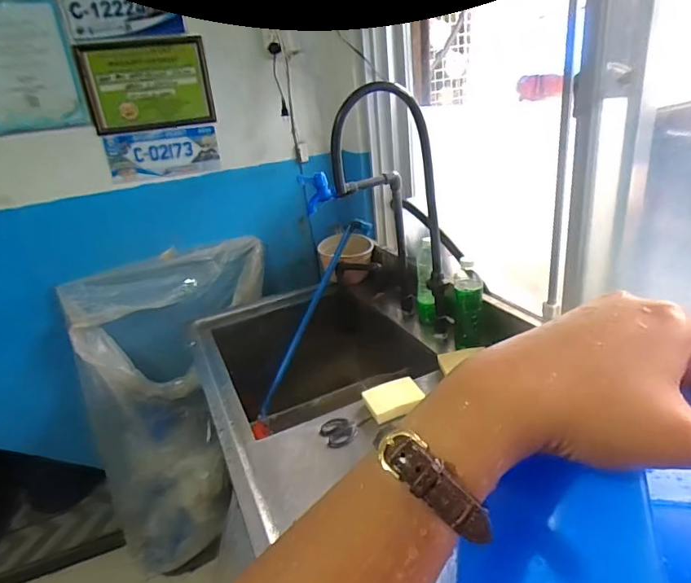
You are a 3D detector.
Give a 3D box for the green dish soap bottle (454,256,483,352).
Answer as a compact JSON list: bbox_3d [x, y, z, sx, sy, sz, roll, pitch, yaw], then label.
[{"bbox_3d":[0.255,0.037,0.963,0.058,0.203,0.063,-1,25,13],"label":"green dish soap bottle"}]

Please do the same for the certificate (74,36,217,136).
[{"bbox_3d":[-0.519,-0.546,1.234,0.306,0.217,0.023,-16,34,-21],"label":"certificate"}]

